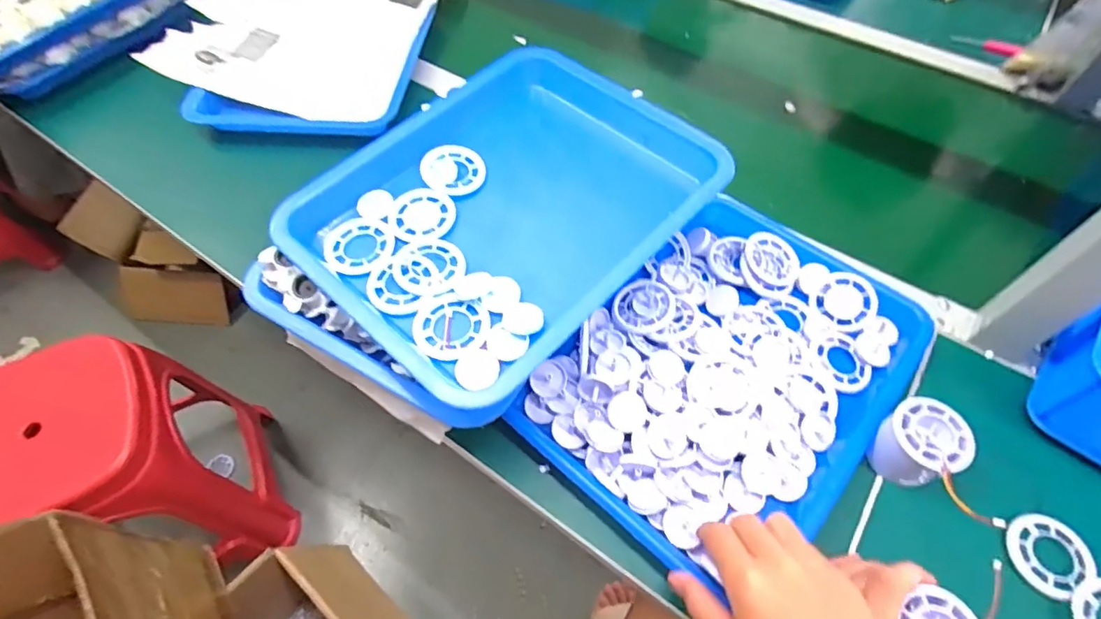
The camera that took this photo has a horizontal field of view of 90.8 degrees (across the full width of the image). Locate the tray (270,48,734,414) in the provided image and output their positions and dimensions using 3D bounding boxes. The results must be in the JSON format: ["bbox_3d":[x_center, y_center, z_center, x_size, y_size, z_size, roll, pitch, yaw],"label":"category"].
[{"bbox_3d":[-0.038,-0.092,0.485,0.270,0.054,0.360,38,64,22],"label":"tray"}]

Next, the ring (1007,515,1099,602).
[{"bbox_3d":[0.372,0.183,0.407,0.056,0.011,0.051,0,57,0],"label":"ring"}]

